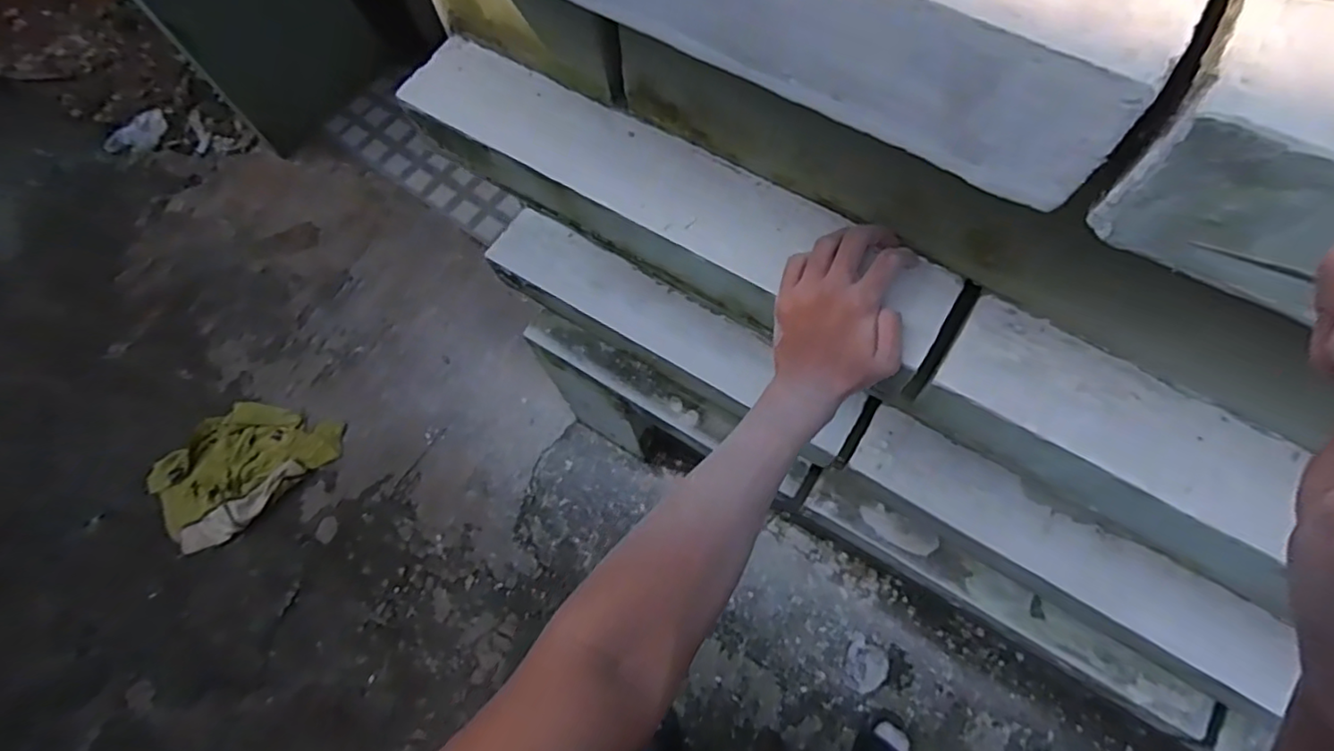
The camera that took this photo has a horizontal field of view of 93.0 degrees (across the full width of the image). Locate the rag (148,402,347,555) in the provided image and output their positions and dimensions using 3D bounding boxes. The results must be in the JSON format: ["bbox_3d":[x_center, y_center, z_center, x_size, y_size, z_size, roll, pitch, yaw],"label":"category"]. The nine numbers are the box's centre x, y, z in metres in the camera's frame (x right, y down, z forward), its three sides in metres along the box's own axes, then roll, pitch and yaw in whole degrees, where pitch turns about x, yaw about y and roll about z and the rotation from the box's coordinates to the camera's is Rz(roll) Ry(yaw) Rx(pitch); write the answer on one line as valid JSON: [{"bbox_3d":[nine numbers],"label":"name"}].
[{"bbox_3d":[-1.068,0.219,1.606,0.296,0.064,0.425,40,75,15],"label":"rag"}]

